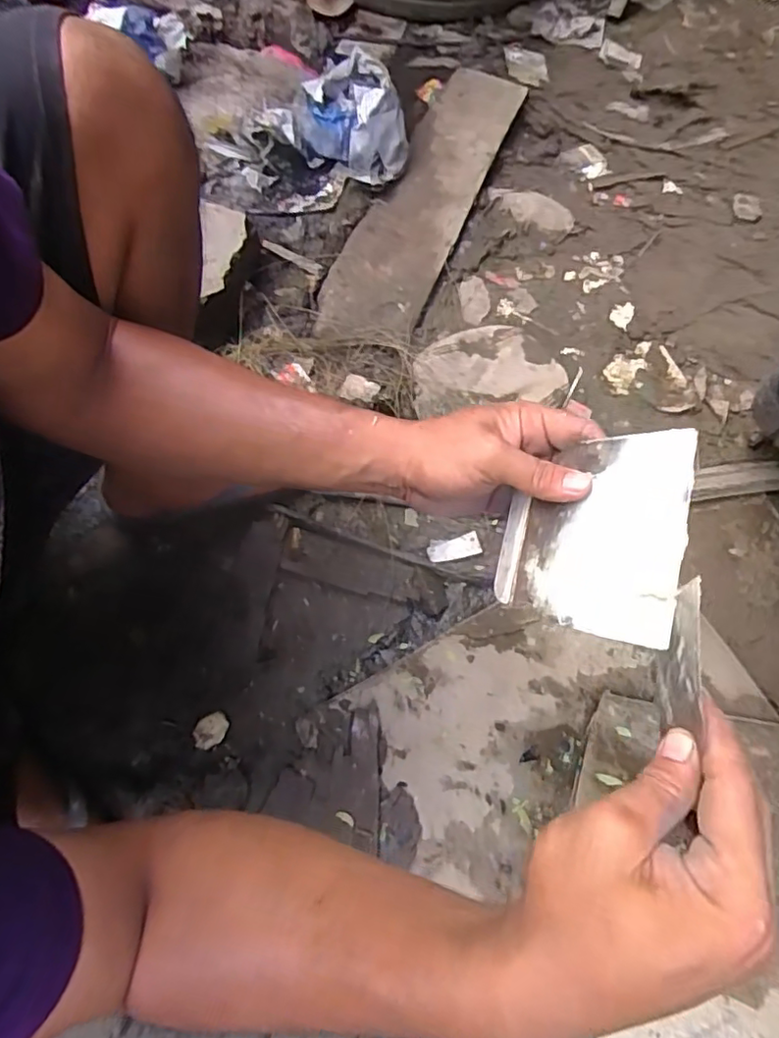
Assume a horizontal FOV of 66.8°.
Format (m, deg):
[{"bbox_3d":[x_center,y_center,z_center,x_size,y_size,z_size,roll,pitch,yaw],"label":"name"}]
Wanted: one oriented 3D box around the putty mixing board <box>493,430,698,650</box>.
[{"bbox_3d":[0.116,0.008,0.353,0.008,0.119,0.113,17,82,-37],"label":"putty mixing board"}]

